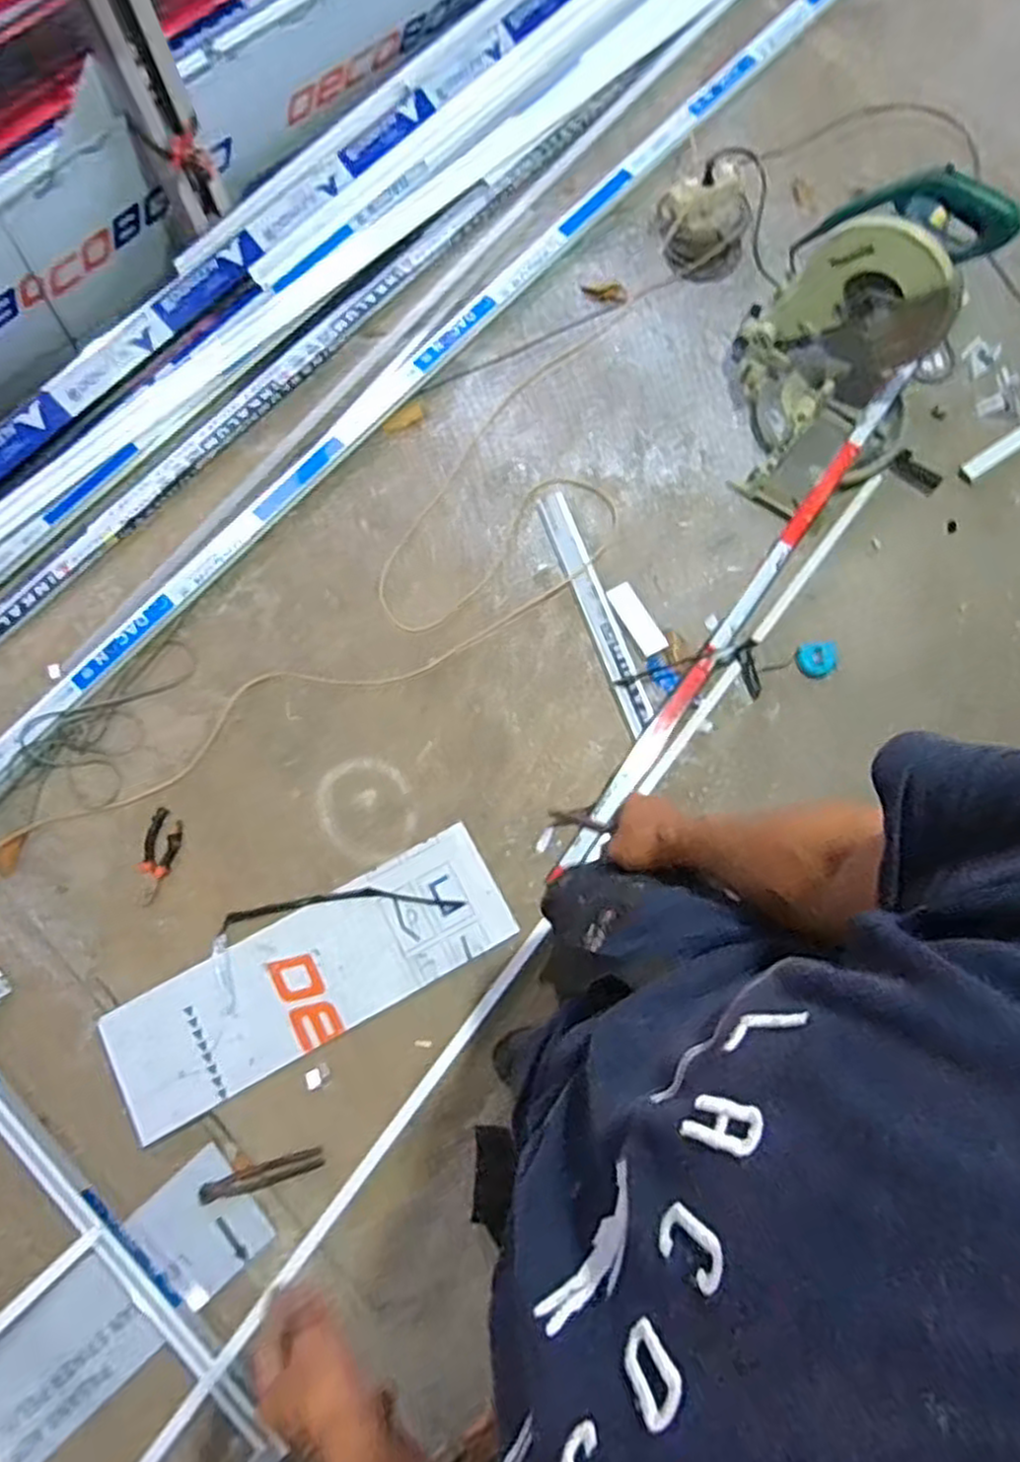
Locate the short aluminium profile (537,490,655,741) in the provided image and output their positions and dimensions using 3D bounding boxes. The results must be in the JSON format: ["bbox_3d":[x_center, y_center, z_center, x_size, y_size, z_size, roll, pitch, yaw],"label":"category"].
[{"bbox_3d":[0.174,-0.256,1.543,0.062,0.030,0.550,-19,76,-5],"label":"short aluminium profile"}]

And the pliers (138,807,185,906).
[{"bbox_3d":[-0.678,0.243,1.444,0.071,0.012,0.183,7,75,4],"label":"pliers"}]

